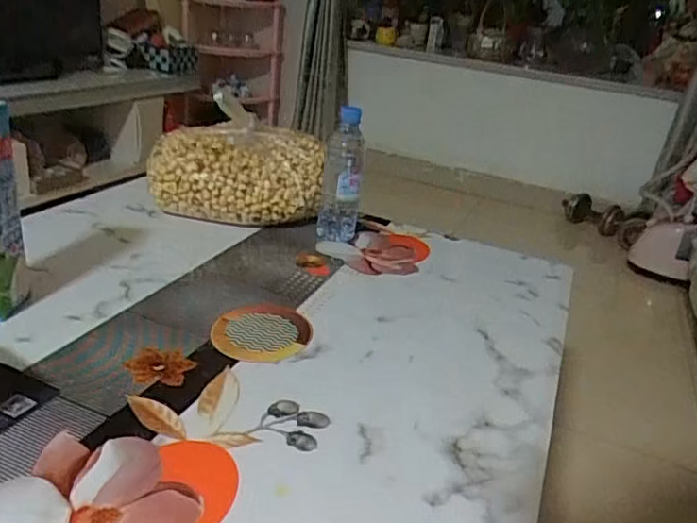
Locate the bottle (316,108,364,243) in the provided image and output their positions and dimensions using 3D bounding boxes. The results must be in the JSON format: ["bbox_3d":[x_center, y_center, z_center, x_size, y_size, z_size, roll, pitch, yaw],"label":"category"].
[{"bbox_3d":[-0.010,-0.137,0.962,0.064,0.211,0.067,5,24,-3],"label":"bottle"}]

